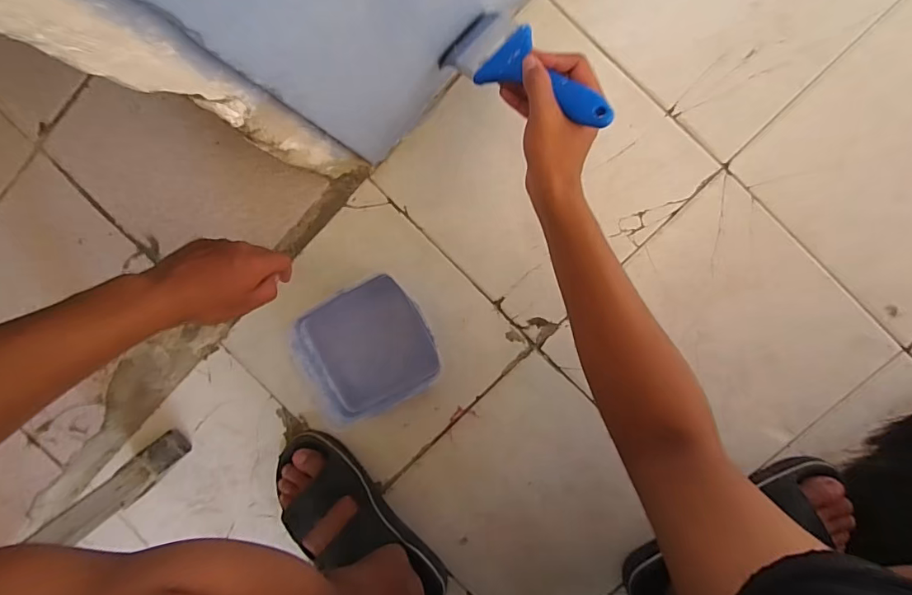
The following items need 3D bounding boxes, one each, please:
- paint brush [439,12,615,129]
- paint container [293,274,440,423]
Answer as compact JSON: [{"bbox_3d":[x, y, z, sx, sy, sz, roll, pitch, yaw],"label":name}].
[{"bbox_3d":[0.067,-0.221,0.447,0.072,0.022,0.210,-49,59,8],"label":"paint brush"},{"bbox_3d":[-0.110,0.065,0.589,0.164,0.045,0.150,-29,93,8],"label":"paint container"}]

